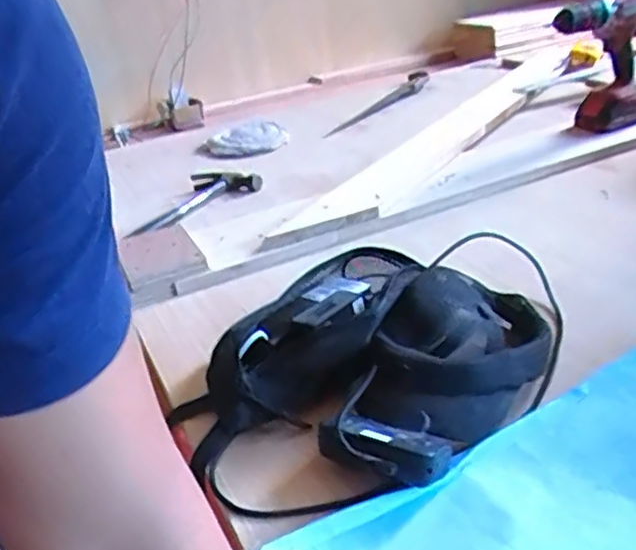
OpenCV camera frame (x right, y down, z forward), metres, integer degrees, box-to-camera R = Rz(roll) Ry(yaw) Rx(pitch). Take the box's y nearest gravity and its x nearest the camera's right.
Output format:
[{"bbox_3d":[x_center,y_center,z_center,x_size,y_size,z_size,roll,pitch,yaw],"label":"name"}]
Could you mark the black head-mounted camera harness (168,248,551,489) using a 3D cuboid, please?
[{"bbox_3d":[0.054,0.072,0.631,0.296,0.078,0.275,5,30,21],"label":"black head-mounted camera harness"}]

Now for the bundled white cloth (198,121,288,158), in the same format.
[{"bbox_3d":[-0.162,-0.290,1.454,0.195,0.045,0.142,-10,27,-6],"label":"bundled white cloth"}]

